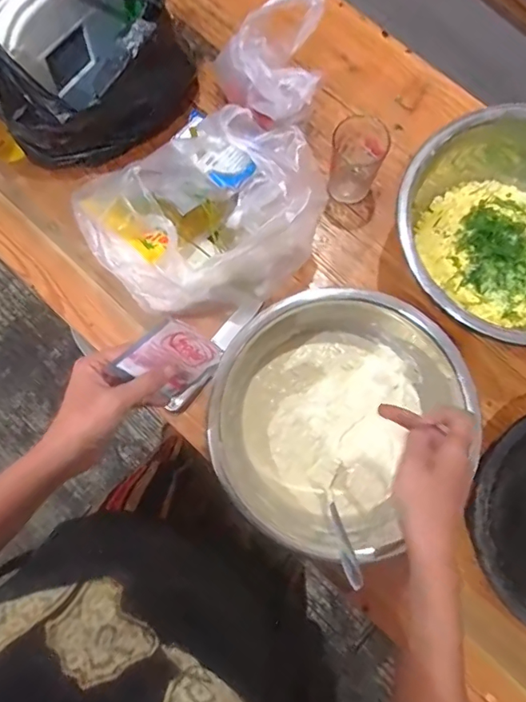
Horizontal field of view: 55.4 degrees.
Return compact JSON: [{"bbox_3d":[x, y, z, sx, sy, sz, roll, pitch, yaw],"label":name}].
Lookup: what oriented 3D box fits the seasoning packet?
[{"bbox_3d":[-0.083,0.011,0.443,0.081,0.072,0.009,-36,40,20],"label":"seasoning packet"}]

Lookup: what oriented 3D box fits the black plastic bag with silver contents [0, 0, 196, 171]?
[{"bbox_3d":[-0.217,-0.341,0.594,0.190,0.213,0.233,40,82,8],"label":"black plastic bag with silver contents"}]

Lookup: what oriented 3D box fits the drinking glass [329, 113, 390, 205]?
[{"bbox_3d":[0.118,-0.240,0.635,0.064,0.076,0.076,14,80,3],"label":"drinking glass"}]

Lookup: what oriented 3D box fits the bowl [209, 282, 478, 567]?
[{"bbox_3d":[0.081,0.073,0.551,0.263,0.084,0.254,0,79,1],"label":"bowl"}]

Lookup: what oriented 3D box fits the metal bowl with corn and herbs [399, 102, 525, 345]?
[{"bbox_3d":[0.288,-0.143,0.574,0.256,0.118,0.232,32,81,6],"label":"metal bowl with corn and herbs"}]

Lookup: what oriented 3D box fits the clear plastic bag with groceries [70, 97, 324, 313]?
[{"bbox_3d":[-0.059,-0.142,0.571,0.198,0.137,0.217,38,82,7],"label":"clear plastic bag with groceries"}]

